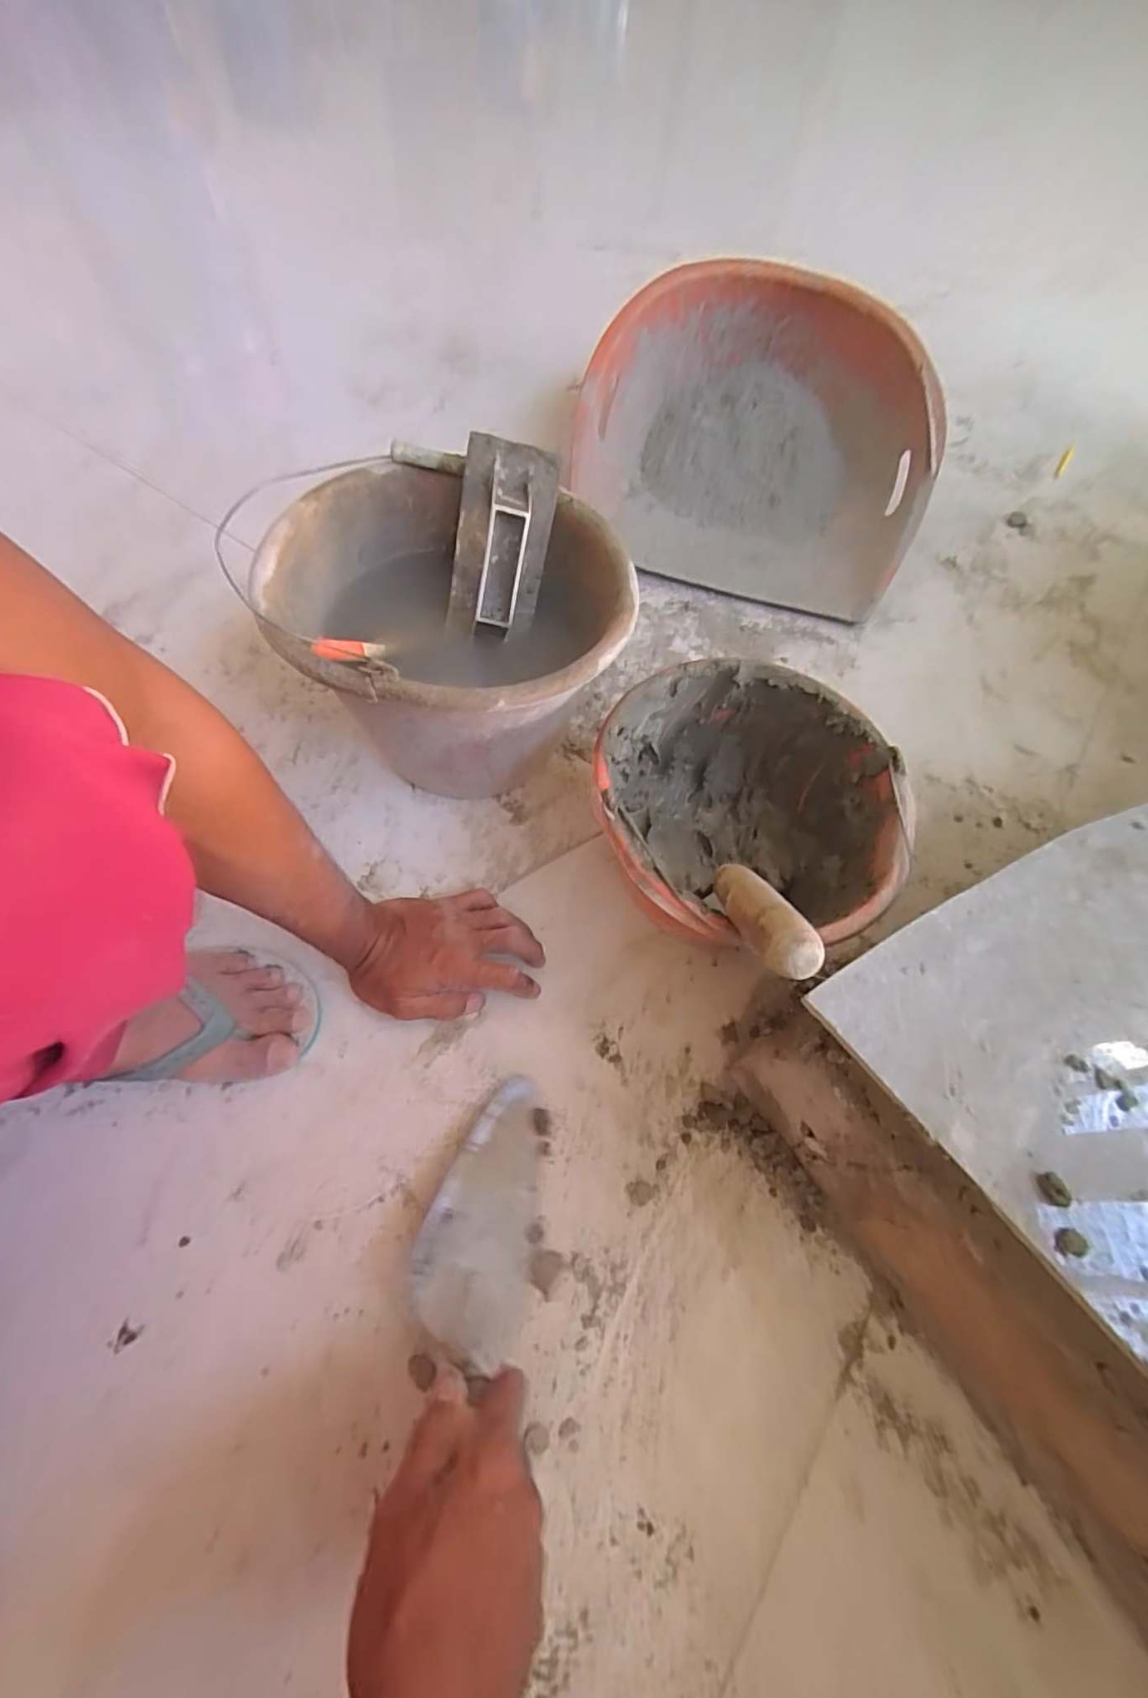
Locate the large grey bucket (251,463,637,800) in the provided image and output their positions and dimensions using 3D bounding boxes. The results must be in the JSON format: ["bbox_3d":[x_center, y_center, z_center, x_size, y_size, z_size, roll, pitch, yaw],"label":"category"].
[{"bbox_3d":[-0.102,-0.169,0.553,0.284,0.209,0.241,13,64,3],"label":"large grey bucket"}]

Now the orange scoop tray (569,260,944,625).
[{"bbox_3d":[0.231,-0.514,0.778,0.442,0.098,0.410,13,85,5],"label":"orange scoop tray"}]

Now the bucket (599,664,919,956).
[{"bbox_3d":[0.128,-0.008,0.512,0.230,0.167,0.262,6,64,-1],"label":"bucket"}]

